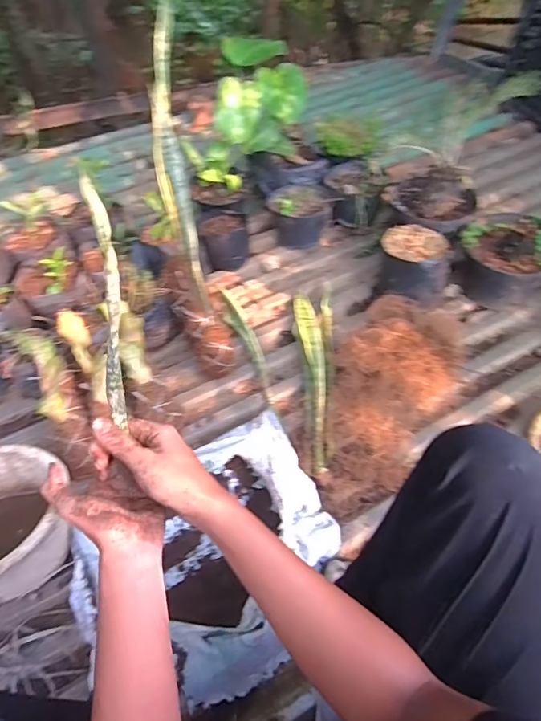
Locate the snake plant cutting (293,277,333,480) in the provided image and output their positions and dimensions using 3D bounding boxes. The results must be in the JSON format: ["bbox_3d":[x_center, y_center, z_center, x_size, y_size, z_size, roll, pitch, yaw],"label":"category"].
[{"bbox_3d":[0.095,0.020,1.001,0.088,0.049,0.498,3,54,1],"label":"snake plant cutting"}]

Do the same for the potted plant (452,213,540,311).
[{"bbox_3d":[0.571,-0.251,1.095,0.214,0.185,0.222,33,60,20],"label":"potted plant"}]

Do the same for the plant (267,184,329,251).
[{"bbox_3d":[0.077,-0.412,1.243,0.161,0.128,0.175,0,55,-1],"label":"plant"}]

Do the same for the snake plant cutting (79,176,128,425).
[{"bbox_3d":[-0.141,-0.042,0.395,0.020,0.218,0.013,6,25,5],"label":"snake plant cutting"}]

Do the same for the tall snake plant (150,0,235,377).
[{"bbox_3d":[-0.176,-0.302,0.920,0.107,0.704,0.235,-10,14,-6],"label":"tall snake plant"}]

